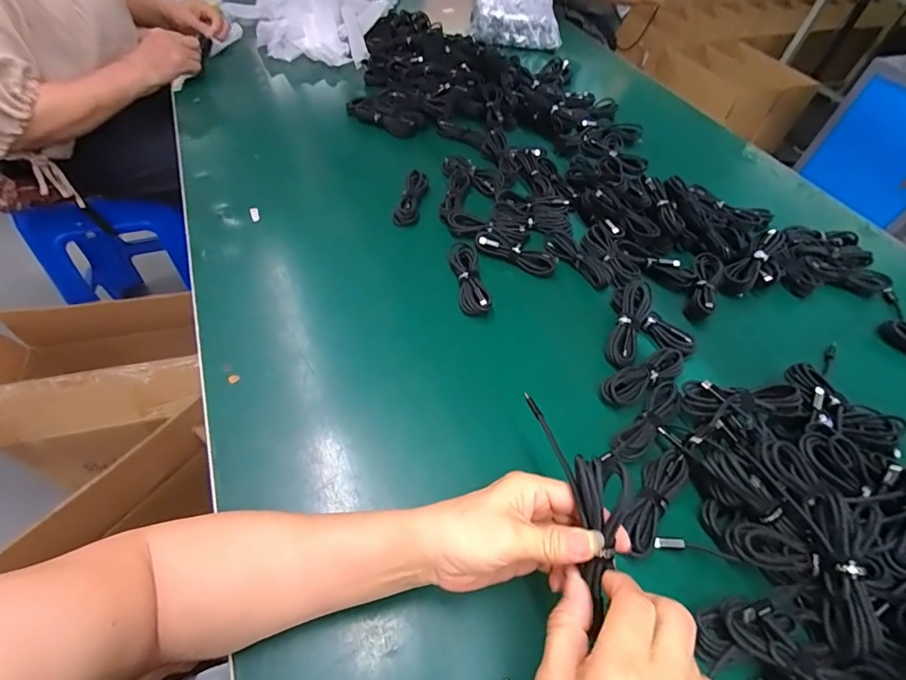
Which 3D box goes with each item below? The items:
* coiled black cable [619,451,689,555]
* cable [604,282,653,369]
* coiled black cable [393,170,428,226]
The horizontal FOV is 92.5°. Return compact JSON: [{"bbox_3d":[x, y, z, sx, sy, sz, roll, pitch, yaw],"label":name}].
[{"bbox_3d":[0.181,0.144,0.391,0.031,0.016,0.105,37,57,21],"label":"coiled black cable"},{"bbox_3d":[0.204,-0.018,0.505,0.031,0.019,0.111,23,66,12],"label":"cable"},{"bbox_3d":[-0.061,-0.209,0.636,0.033,0.029,0.101,10,52,2],"label":"coiled black cable"}]

